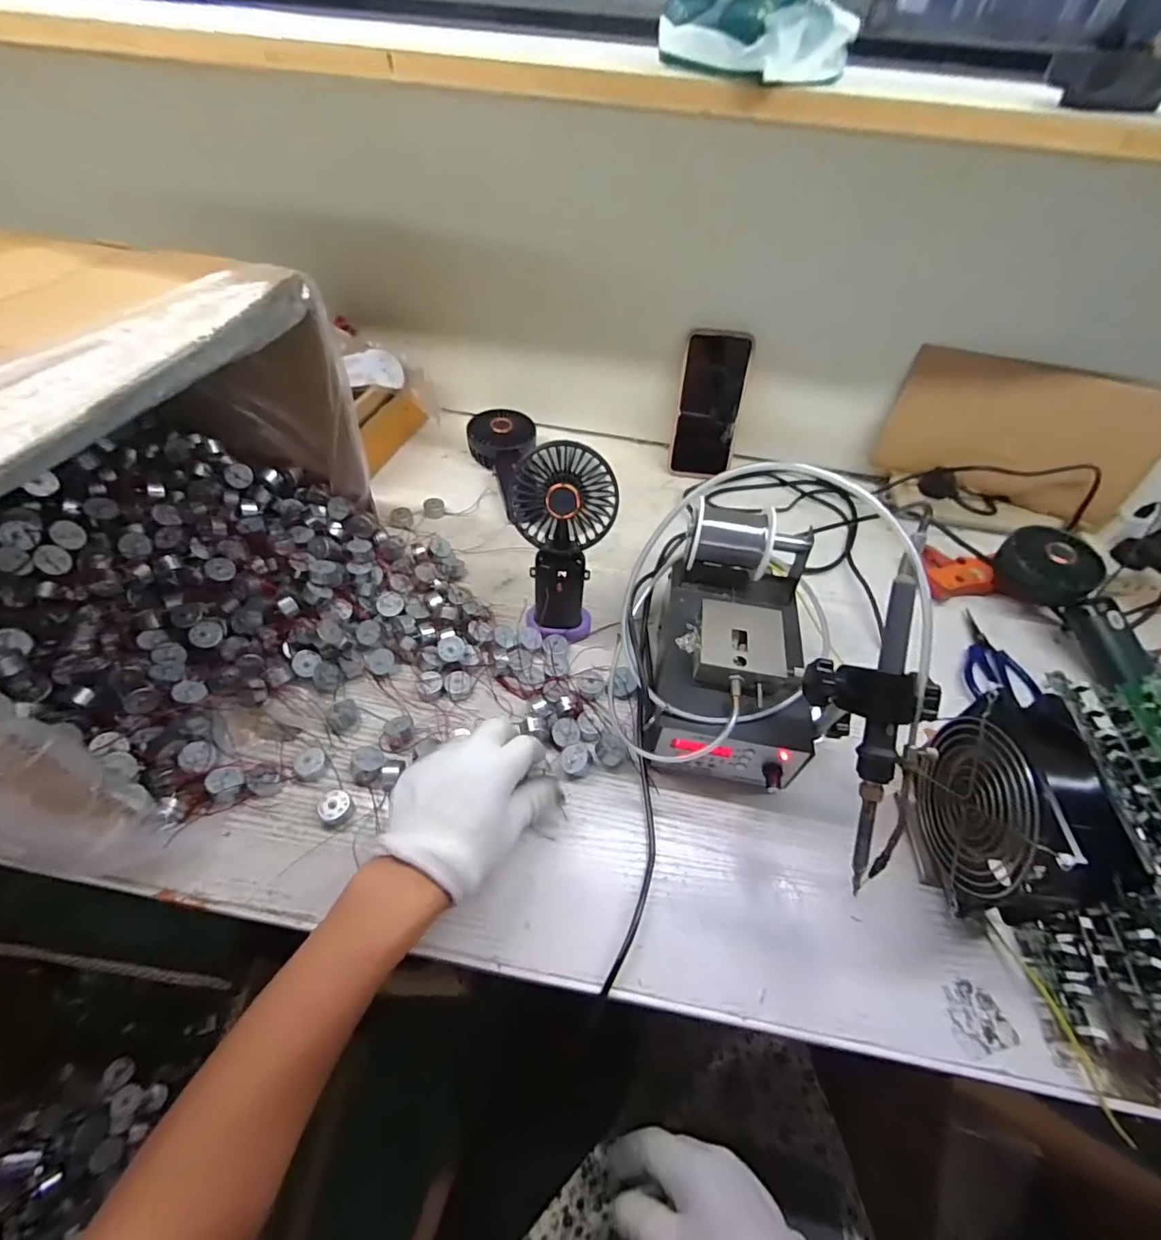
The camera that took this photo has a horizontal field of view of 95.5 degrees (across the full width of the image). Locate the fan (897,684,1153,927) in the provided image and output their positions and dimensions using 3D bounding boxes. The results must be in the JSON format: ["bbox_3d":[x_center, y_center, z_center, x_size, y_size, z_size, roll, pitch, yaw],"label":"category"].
[{"bbox_3d":[0.279,0.129,0.352,0.043,0.129,0.119,5,51,0],"label":"fan"}]

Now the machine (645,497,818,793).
[{"bbox_3d":[0.127,0.023,0.438,0.131,0.129,0.194,13,52,6],"label":"machine"}]

